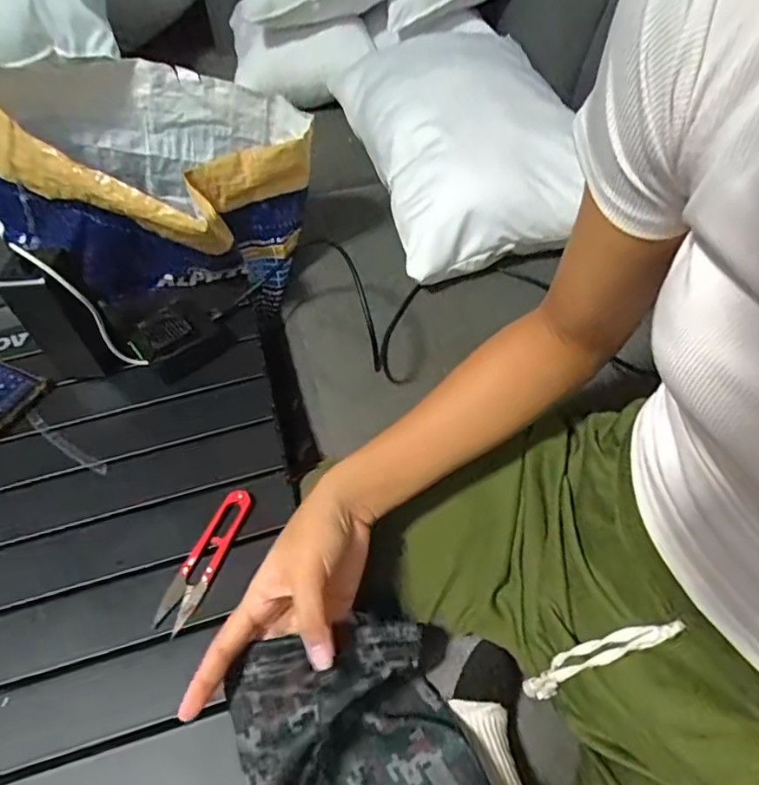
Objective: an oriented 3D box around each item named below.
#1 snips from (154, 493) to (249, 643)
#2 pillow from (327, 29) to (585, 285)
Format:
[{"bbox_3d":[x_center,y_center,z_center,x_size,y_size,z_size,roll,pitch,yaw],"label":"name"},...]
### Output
[{"bbox_3d":[-0.139,0.131,0.452,0.028,0.008,0.118,14,53,14],"label":"snips"},{"bbox_3d":[0.113,-0.357,0.779,0.259,0.109,0.433,-12,51,-6],"label":"pillow"}]

